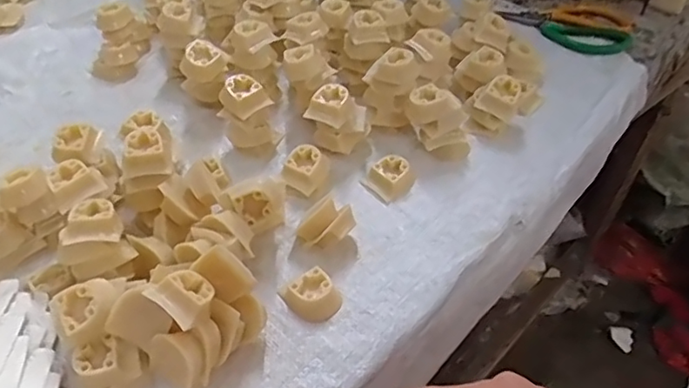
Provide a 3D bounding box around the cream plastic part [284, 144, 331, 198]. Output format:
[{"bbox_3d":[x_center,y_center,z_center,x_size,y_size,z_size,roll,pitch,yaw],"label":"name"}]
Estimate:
[{"bbox_3d":[-0.035,-0.020,0.528,0.034,0.036,0.036,28,54,24],"label":"cream plastic part"}]

